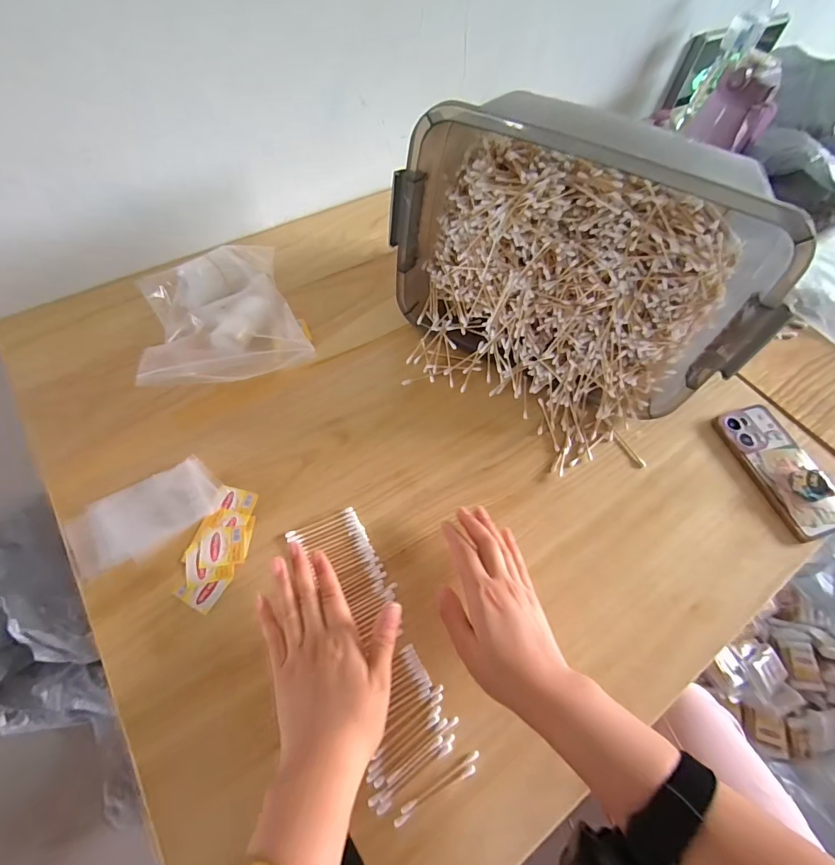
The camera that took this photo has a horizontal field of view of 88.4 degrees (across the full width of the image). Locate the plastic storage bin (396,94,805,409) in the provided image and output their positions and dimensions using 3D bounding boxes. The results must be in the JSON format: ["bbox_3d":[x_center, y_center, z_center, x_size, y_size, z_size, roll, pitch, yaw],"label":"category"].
[{"bbox_3d":[0.175,-0.195,0.489,0.401,0.226,0.253,28,63,11],"label":"plastic storage bin"}]

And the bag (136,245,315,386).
[{"bbox_3d":[-0.244,-0.146,0.529,0.175,0.053,0.235,-20,65,-14],"label":"bag"}]

